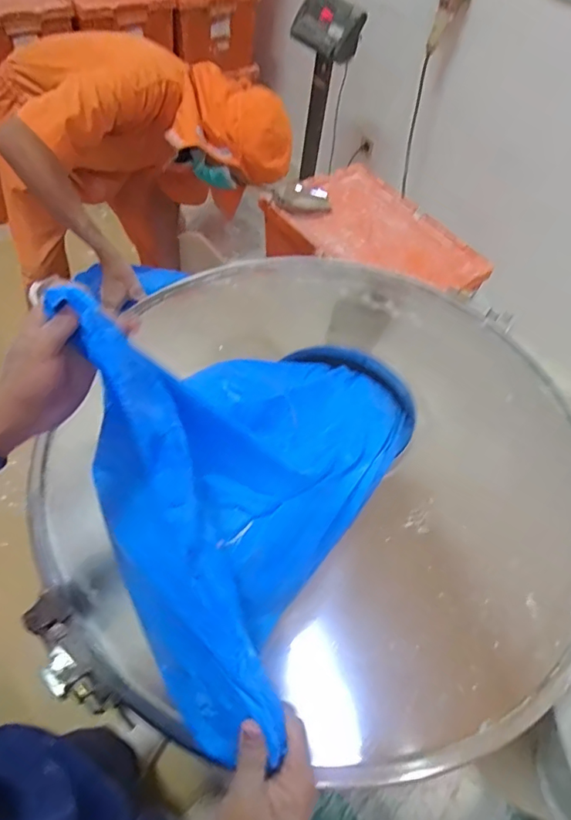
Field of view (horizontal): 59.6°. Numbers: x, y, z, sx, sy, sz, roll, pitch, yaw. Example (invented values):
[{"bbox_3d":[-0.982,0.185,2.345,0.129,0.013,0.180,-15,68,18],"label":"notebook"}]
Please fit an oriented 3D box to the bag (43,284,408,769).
[{"bbox_3d":[-0.041,0.026,0.489,0.280,0.245,0.444,24,56,11],"label":"bag"}]

